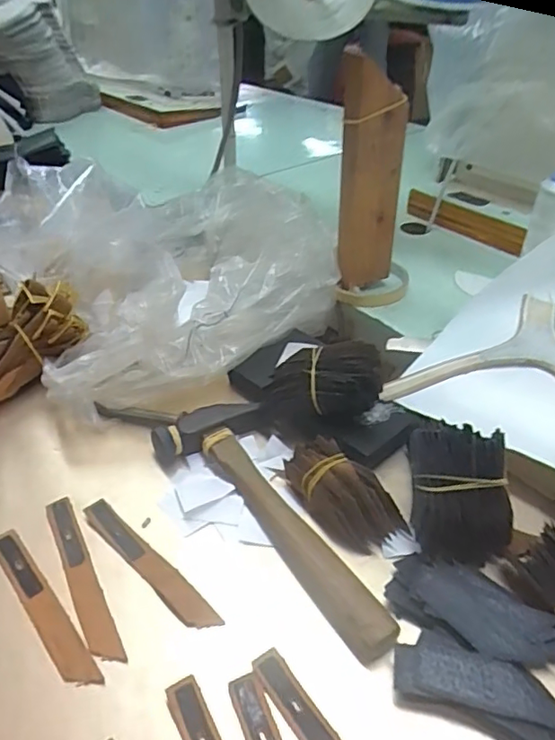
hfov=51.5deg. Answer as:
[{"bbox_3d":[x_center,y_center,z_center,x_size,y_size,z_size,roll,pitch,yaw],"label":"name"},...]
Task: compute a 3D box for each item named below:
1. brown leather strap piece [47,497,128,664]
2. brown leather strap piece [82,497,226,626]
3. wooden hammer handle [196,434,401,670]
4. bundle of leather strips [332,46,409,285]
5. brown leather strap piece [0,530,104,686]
[{"bbox_3d":[-0.121,0.127,0.355,0.016,0.005,0.125,-19,42,-23],"label":"brown leather strap piece"},{"bbox_3d":[-0.083,0.119,0.358,0.122,0.008,0.017,29,48,34],"label":"brown leather strap piece"},{"bbox_3d":[0.004,0.101,0.365,0.028,0.019,0.186,-23,42,-24],"label":"wooden hammer handle"},{"bbox_3d":[0.077,-0.161,0.490,0.052,0.188,0.030,-7,41,-5],"label":"bundle of leather strips"},{"bbox_3d":[-0.139,0.138,0.340,0.018,0.006,0.123,-29,45,-30],"label":"brown leather strap piece"}]

